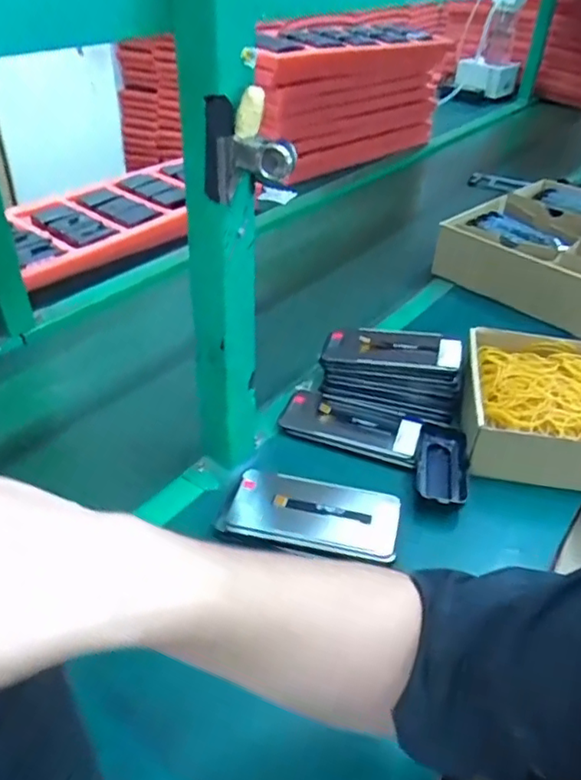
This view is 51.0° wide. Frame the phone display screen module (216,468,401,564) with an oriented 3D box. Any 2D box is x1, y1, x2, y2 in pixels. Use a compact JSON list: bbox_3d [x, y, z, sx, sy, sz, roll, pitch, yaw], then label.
[{"bbox_3d":[0.022,0.115,0.572,0.157,0.011,0.088,13,42,14],"label":"phone display screen module"}]

